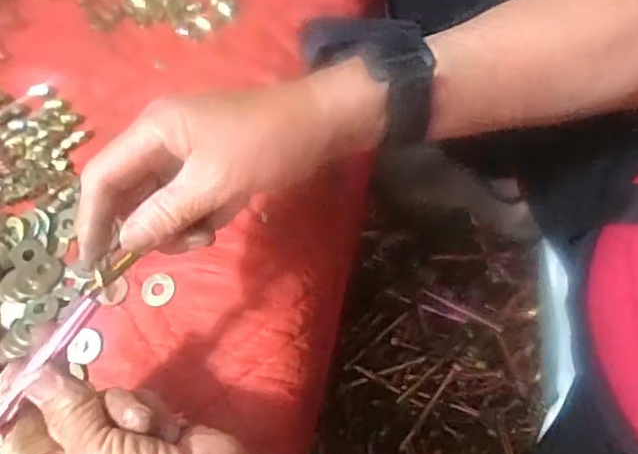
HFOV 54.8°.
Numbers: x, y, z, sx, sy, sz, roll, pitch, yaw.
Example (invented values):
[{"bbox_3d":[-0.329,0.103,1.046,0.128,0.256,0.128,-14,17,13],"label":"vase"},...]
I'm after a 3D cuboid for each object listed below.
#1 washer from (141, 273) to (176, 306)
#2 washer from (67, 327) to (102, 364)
[{"bbox_3d":[-0.103,0.040,0.395,0.021,0.004,0.021,-1,67,3],"label":"washer"},{"bbox_3d":[-0.146,0.075,0.385,0.019,0.004,0.022,18,70,11],"label":"washer"}]

